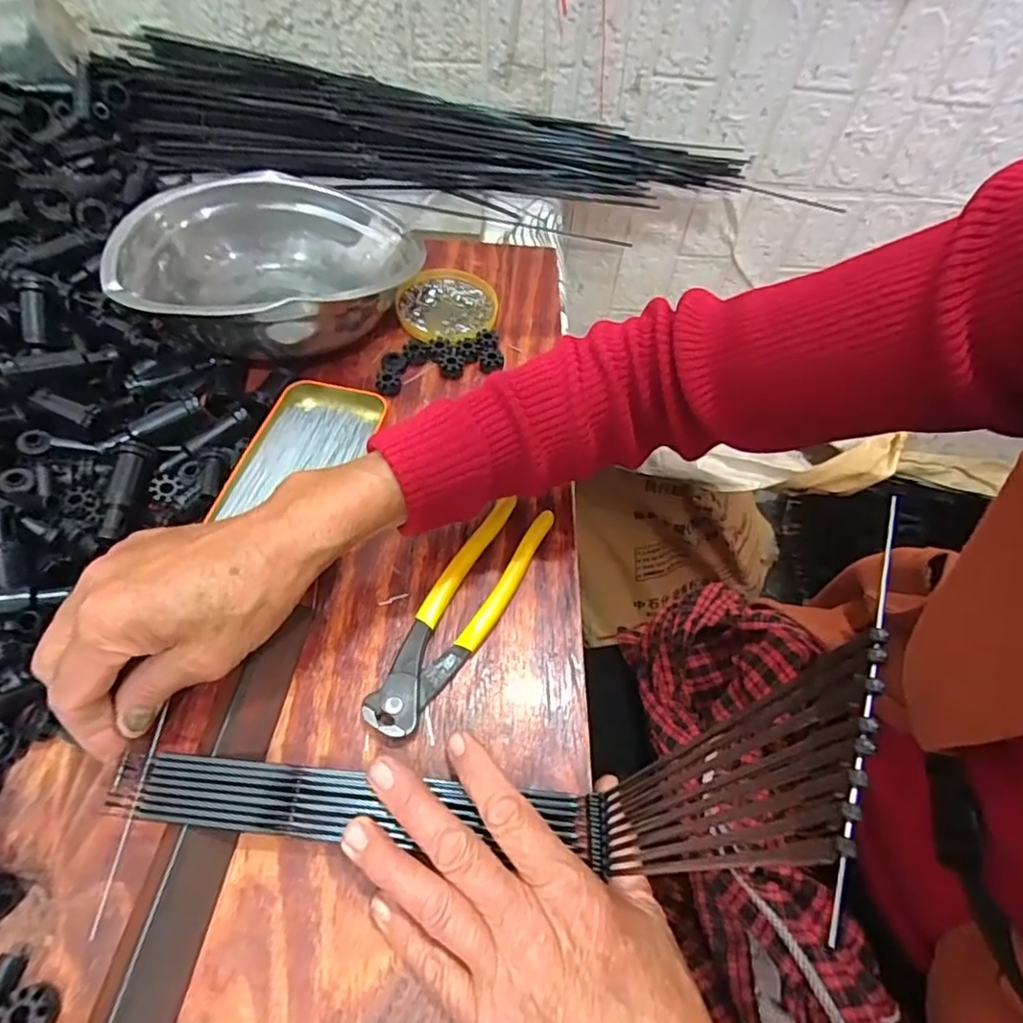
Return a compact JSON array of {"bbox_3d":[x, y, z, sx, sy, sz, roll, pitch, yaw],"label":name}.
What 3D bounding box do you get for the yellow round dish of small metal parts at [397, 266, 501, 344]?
[{"bbox_3d":[-0.054,-0.171,0.493,0.080,0.016,0.090,2,57,1],"label":"yellow round dish of small metal parts"}]

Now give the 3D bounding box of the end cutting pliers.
[{"bbox_3d":[-0.028,0.056,0.343,0.041,0.015,0.159,28,61,16],"label":"end cutting pliers"}]

